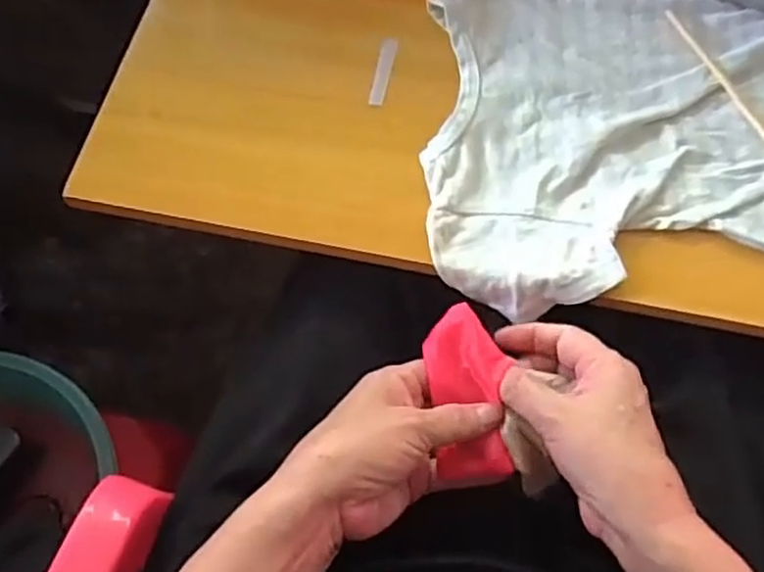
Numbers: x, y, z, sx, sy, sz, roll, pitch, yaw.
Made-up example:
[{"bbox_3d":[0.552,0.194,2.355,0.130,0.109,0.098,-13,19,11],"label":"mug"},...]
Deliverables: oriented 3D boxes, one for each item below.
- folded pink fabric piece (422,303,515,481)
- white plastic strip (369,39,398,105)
[{"bbox_3d":[0.050,0.060,0.408,0.043,0.017,0.094,-6,79,-3],"label":"folded pink fabric piece"},{"bbox_3d":[0.001,-0.152,0.508,0.010,0.004,0.057,11,66,4],"label":"white plastic strip"}]

